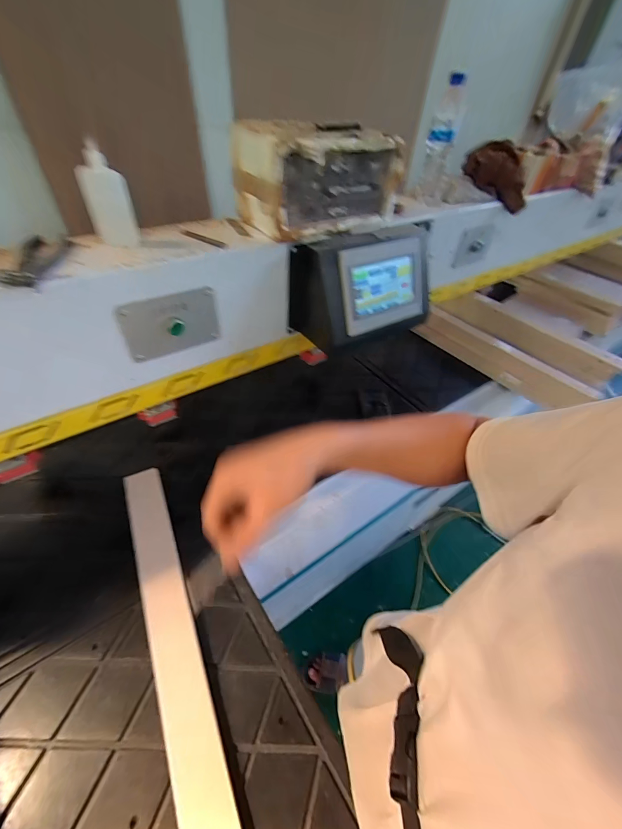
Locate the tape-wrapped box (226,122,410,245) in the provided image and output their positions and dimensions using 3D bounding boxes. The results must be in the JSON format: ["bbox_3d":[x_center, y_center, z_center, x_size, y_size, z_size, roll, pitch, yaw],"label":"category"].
[{"bbox_3d":[0.012,-0.417,0.582,0.279,0.135,0.156,-29,55,-29],"label":"tape-wrapped box"}]

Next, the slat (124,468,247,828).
[{"bbox_3d":[-0.218,0.361,0.529,0.070,0.028,0.686,-18,48,-22],"label":"slat"}]

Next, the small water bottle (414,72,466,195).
[{"bbox_3d":[0.286,-0.603,0.726,0.053,0.199,0.067,19,47,12],"label":"small water bottle"}]

